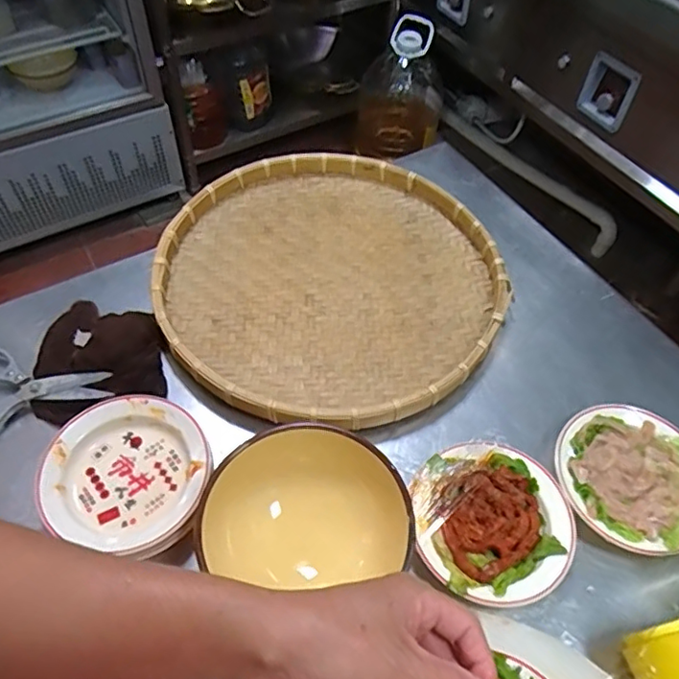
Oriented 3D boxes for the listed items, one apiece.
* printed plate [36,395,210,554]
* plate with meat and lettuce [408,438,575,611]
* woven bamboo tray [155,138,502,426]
[{"bbox_3d":[-0.203,0.124,0.565,0.150,0.031,0.146,2,54,-2],"label":"printed plate"},{"bbox_3d":[0.149,0.179,0.570,0.149,0.032,0.152,2,54,-2],"label":"plate with meat and lettuce"},{"bbox_3d":[-0.012,-0.082,0.739,0.407,0.061,0.422,-14,56,-13],"label":"woven bamboo tray"}]

